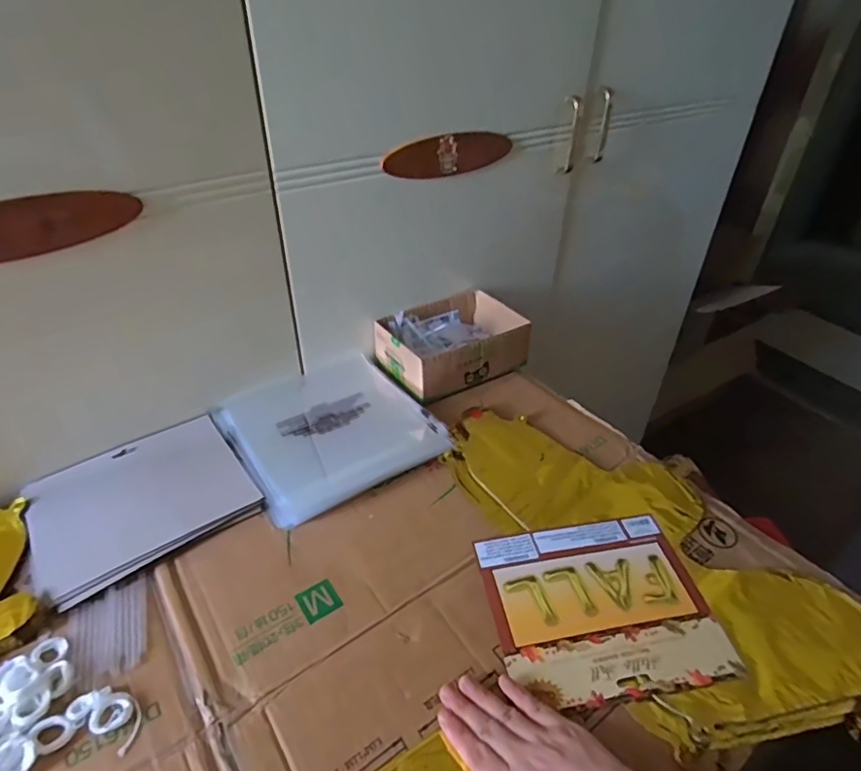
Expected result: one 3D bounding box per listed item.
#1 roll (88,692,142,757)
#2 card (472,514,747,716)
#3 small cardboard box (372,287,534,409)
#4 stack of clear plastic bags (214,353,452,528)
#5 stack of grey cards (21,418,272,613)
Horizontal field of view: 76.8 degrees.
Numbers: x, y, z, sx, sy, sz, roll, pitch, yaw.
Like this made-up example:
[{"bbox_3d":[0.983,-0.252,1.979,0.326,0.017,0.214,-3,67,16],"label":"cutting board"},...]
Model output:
[{"bbox_3d":[-0.230,0.245,0.400,0.042,0.008,0.029,20,41,21],"label":"roll"},{"bbox_3d":[0.150,0.193,0.486,0.187,0.006,0.160,-6,40,-9],"label":"card"},{"bbox_3d":[0.030,-0.063,0.775,0.189,0.063,0.136,-20,43,-26],"label":"small cardboard box"},{"bbox_3d":[-0.123,0.044,0.657,0.217,0.016,0.219,-21,44,-27],"label":"stack of clear plastic bags"},{"bbox_3d":[-0.299,0.115,0.562,0.197,0.010,0.167,-25,45,-31],"label":"stack of grey cards"}]

